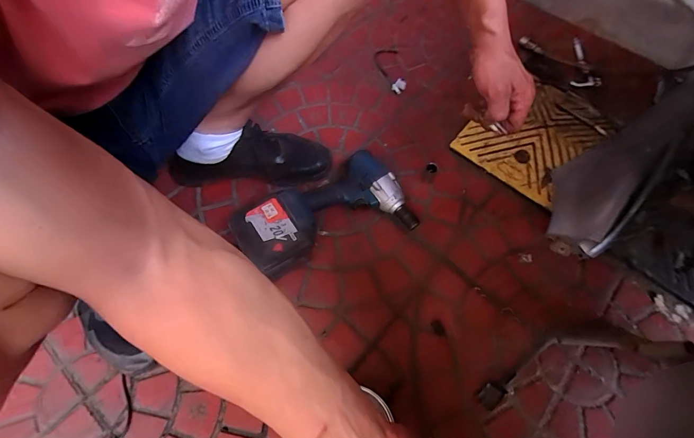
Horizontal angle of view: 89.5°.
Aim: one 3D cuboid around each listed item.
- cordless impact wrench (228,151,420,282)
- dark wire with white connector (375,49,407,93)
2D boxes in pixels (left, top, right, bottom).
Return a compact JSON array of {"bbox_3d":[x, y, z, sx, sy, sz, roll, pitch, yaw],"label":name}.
[{"bbox_3d":[-0.039,-0.006,0.580,0.276,0.082,0.143,-21,63,-19],"label":"cordless impact wrench"},{"bbox_3d":[0.096,-0.340,0.790,0.055,0.023,0.148,-3,63,-4],"label":"dark wire with white connector"}]

